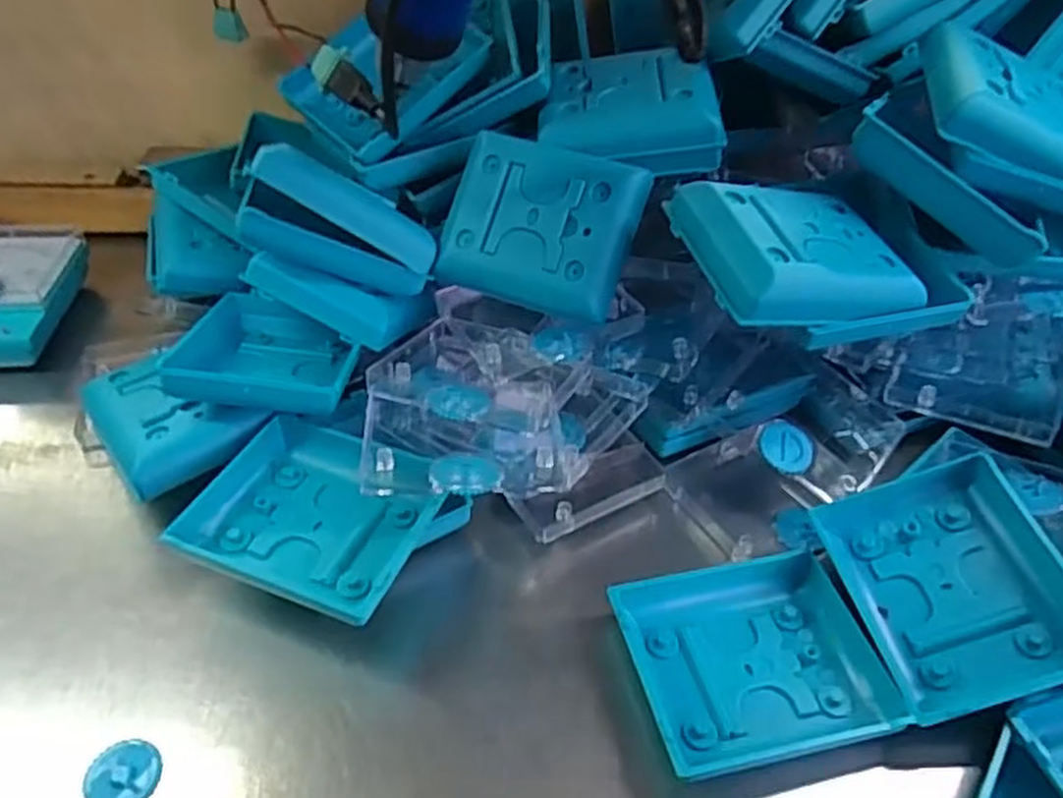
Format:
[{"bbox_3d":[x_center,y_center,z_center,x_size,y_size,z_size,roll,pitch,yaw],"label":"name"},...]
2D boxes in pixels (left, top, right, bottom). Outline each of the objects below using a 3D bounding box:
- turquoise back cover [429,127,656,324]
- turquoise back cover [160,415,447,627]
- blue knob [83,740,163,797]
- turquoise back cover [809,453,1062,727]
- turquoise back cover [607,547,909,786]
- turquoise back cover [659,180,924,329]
[{"bbox_3d":[0.005,-0.100,0.447,0.106,0.019,0.091,17,92,15],"label":"turquoise back cover"},{"bbox_3d":[-0.109,0.056,0.397,0.116,0.023,0.097,15,44,12],"label":"turquoise back cover"},{"bbox_3d":[-0.173,0.159,0.330,0.029,0.004,0.029,2,43,-1],"label":"blue knob"},{"bbox_3d":[0.206,0.088,0.382,0.093,0.022,0.117,-23,51,9],"label":"turquoise back cover"},{"bbox_3d":[0.107,0.121,0.372,0.118,0.021,0.095,-8,44,-11],"label":"turquoise back cover"},{"bbox_3d":[0.133,-0.079,0.397,0.105,0.028,0.088,-12,45,-15],"label":"turquoise back cover"}]

